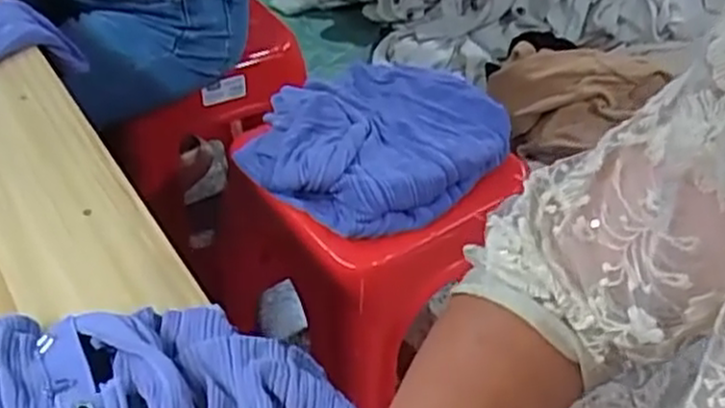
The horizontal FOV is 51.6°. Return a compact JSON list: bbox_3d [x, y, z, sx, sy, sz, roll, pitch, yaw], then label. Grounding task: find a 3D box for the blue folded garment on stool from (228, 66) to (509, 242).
[{"bbox_3d":[0.009,-0.086,0.932,0.263,0.082,0.258,-28,49,-28],"label":"blue folded garment on stool"}]

